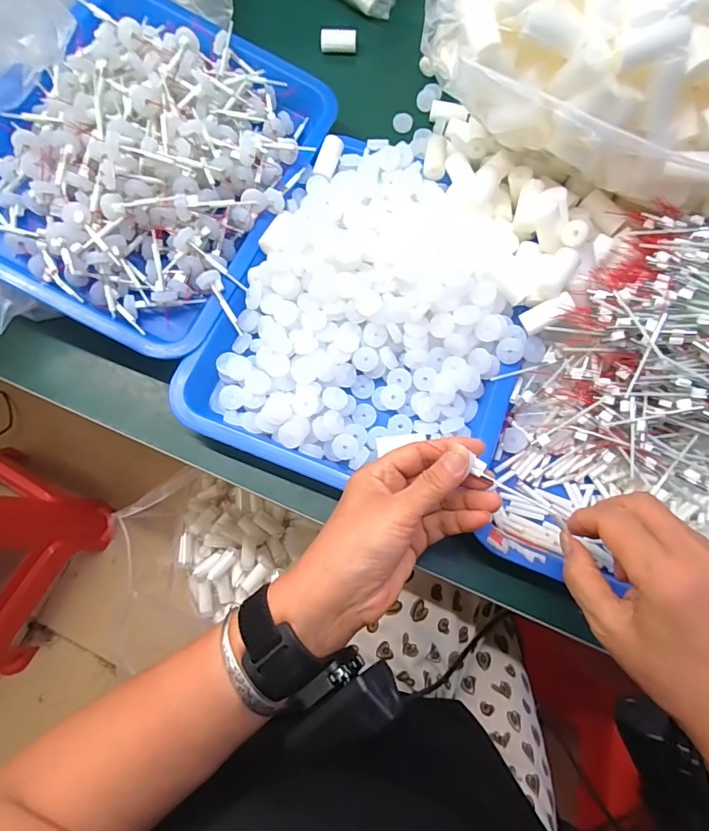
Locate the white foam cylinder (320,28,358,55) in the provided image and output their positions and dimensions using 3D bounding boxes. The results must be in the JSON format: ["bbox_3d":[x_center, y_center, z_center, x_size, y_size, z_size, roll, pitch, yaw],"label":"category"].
[{"bbox_3d":[-0.018,-0.437,0.519,0.041,0.021,0.019,4,73,2],"label":"white foam cylinder"}]

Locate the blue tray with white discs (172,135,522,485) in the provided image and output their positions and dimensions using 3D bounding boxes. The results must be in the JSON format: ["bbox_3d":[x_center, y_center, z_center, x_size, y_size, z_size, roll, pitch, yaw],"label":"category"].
[{"bbox_3d":[0.020,-0.099,0.380,0.251,0.046,0.310,20,74,7],"label":"blue tray with white discs"}]

